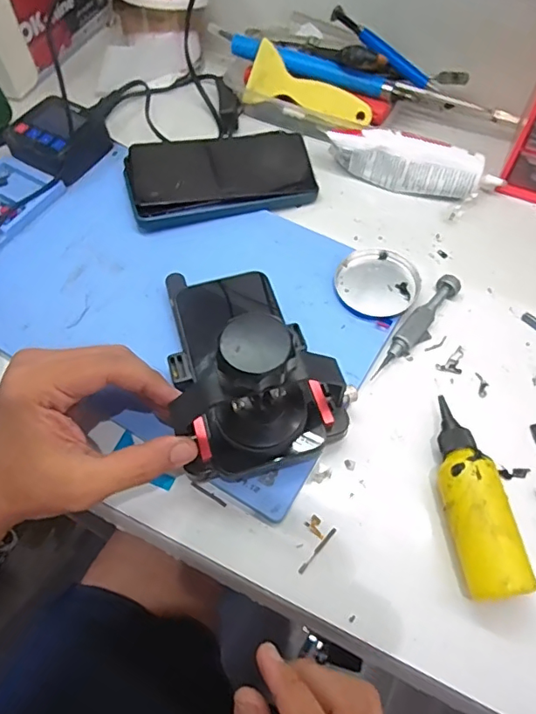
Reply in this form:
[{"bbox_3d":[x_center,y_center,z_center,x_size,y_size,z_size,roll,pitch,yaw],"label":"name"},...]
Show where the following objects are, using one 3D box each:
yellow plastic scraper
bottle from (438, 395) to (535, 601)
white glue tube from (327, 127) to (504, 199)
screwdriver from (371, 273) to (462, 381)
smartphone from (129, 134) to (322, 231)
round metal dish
[{"bbox_3d":[0.035,-0.243,0.492,0.122,0.053,0.010,36,31,6],"label":"yellow plastic scraper"},{"bbox_3d":[0.122,0.084,0.314,0.033,0.038,0.115,-3,61,-1],"label":"bottle"},{"bbox_3d":[0.127,-0.168,0.454,0.144,0.043,0.031,18,62,10],"label":"white glue tube"},{"bbox_3d":[0.112,-0.023,0.387,0.019,0.013,0.105,35,67,18],"label":"screwdriver"},{"bbox_3d":[-0.039,-0.157,0.453,0.160,0.022,0.081,-11,61,-6],"label":"smartphone"},{"bbox_3d":[0.086,-0.058,0.408,0.063,0.013,0.060,0,61,0],"label":"round metal dish"}]

